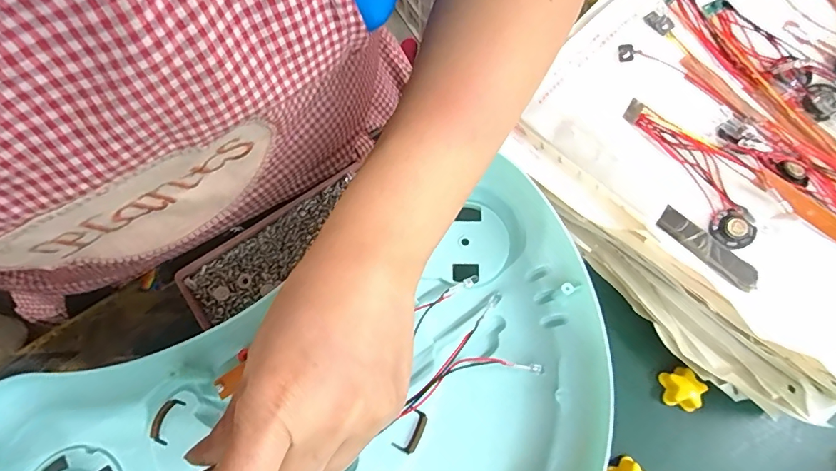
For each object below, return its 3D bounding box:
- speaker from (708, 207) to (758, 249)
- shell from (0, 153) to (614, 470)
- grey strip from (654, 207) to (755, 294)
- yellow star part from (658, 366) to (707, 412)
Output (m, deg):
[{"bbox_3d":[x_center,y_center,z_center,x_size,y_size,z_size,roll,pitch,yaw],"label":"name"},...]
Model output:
[{"bbox_3d":[0.213,-0.004,0.301,0.026,0.009,0.026,0,72,0],"label":"speaker"},{"bbox_3d":[-0.031,0.114,0.223,0.299,0.037,0.206,-27,74,-8],"label":"shell"},{"bbox_3d":[0.194,0.008,0.298,0.070,0.004,0.020,40,76,12],"label":"grey strip"},{"bbox_3d":[0.168,0.098,0.287,0.021,0.020,0.026,1,72,1],"label":"yellow star part"}]

